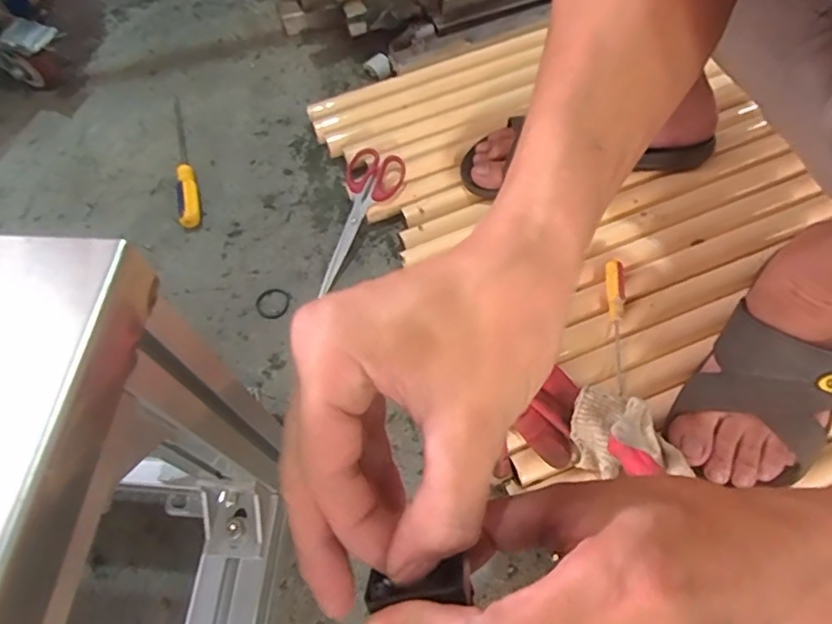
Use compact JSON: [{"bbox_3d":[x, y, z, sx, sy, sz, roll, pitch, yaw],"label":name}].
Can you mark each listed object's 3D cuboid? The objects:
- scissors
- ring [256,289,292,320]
[{"bbox_3d":[-0.068,-0.100,0.602,0.058,0.016,0.168,21,78,14],"label":"scissors"},{"bbox_3d":[-0.150,-0.009,0.582,0.034,0.004,0.036,14,64,11],"label":"ring"}]

